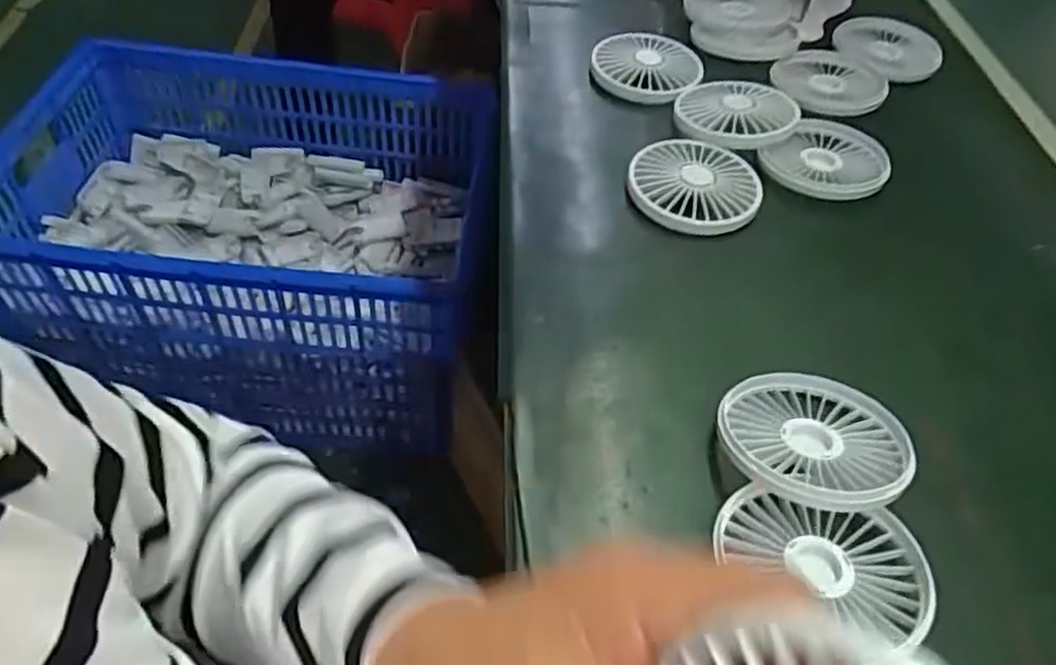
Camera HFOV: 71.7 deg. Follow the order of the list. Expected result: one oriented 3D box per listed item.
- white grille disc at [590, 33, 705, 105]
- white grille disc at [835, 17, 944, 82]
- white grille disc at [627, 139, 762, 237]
[{"bbox_3d":[0.096,-0.217,0.588,0.085,0.010,0.091,3,49,-4],"label":"white grille disc"},{"bbox_3d":[0.320,-0.256,0.649,0.090,0.010,0.086,3,49,-4],"label":"white grille disc"},{"bbox_3d":[0.113,-0.101,0.495,0.086,0.014,0.086,3,49,-4],"label":"white grille disc"}]

